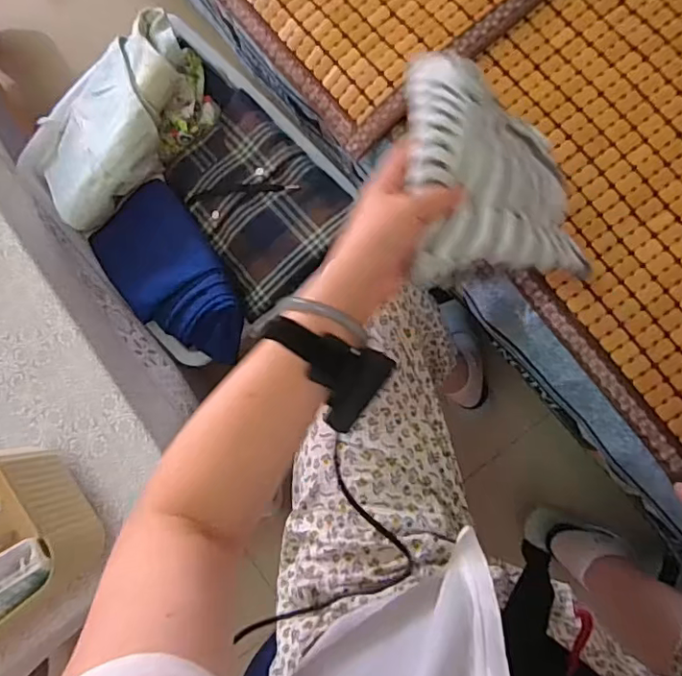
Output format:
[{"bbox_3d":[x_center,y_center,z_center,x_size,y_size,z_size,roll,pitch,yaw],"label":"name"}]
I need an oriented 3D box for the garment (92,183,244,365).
[{"bbox_3d":[-0.234,-0.084,0.785,0.144,0.064,0.280,-42,80,3],"label":"garment"}]

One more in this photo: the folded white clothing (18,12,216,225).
[{"bbox_3d":[-0.329,-0.313,0.813,0.301,0.122,0.207,-40,80,4],"label":"folded white clothing"}]

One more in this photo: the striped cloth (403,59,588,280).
[{"bbox_3d":[0.125,-0.139,0.461,0.133,0.082,0.178,-4,87,6],"label":"striped cloth"}]

